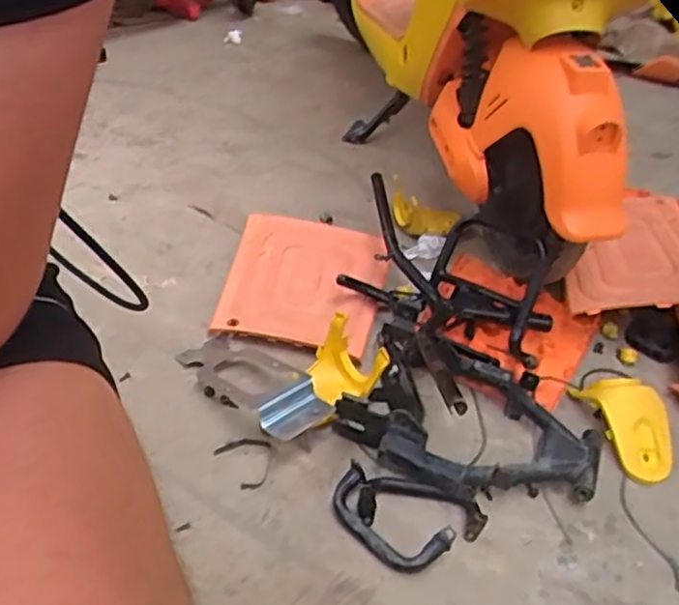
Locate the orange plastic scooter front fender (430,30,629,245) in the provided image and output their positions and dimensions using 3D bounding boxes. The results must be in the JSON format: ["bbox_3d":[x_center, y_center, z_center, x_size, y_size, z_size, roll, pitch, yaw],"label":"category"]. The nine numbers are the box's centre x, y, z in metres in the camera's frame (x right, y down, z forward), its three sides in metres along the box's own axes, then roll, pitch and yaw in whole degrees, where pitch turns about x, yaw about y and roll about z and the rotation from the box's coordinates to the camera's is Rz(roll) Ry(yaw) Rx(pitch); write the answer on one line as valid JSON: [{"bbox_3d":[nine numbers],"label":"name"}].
[{"bbox_3d":[0.280,-0.268,1.040,0.166,0.222,0.421,2,38,-10],"label":"orange plastic scooter front fender"}]

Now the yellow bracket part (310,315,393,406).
[{"bbox_3d":[0.007,0.089,0.957,0.049,0.108,0.112,-24,47,-35],"label":"yellow bracket part"}]

